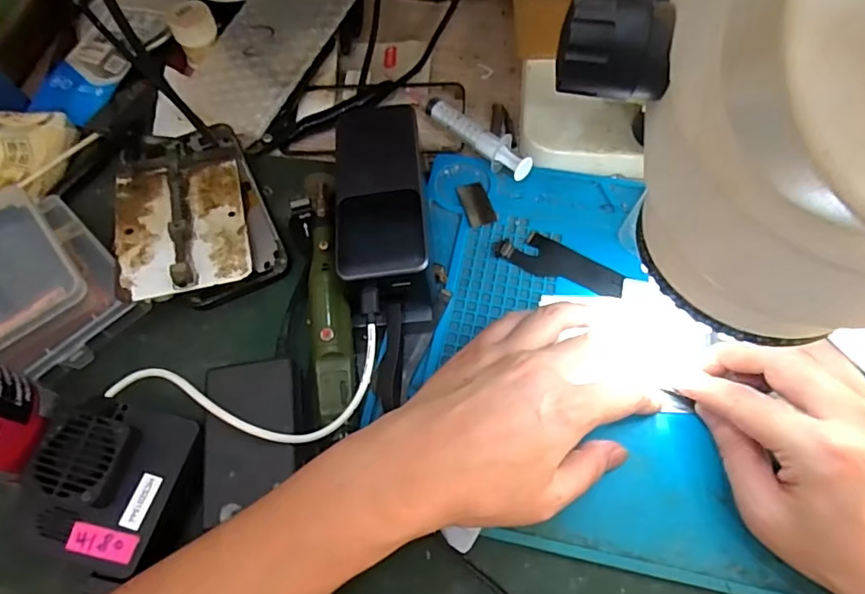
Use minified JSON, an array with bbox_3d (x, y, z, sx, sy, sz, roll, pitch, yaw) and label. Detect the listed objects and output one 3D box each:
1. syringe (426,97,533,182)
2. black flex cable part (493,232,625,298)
[{"bbox_3d":[0.032,-0.115,0.390,0.098,0.027,0.017,40,71,20],"label":"syringe"},{"bbox_3d":[0.084,-0.022,0.353,0.084,0.005,0.030,24,67,14],"label":"black flex cable part"}]

